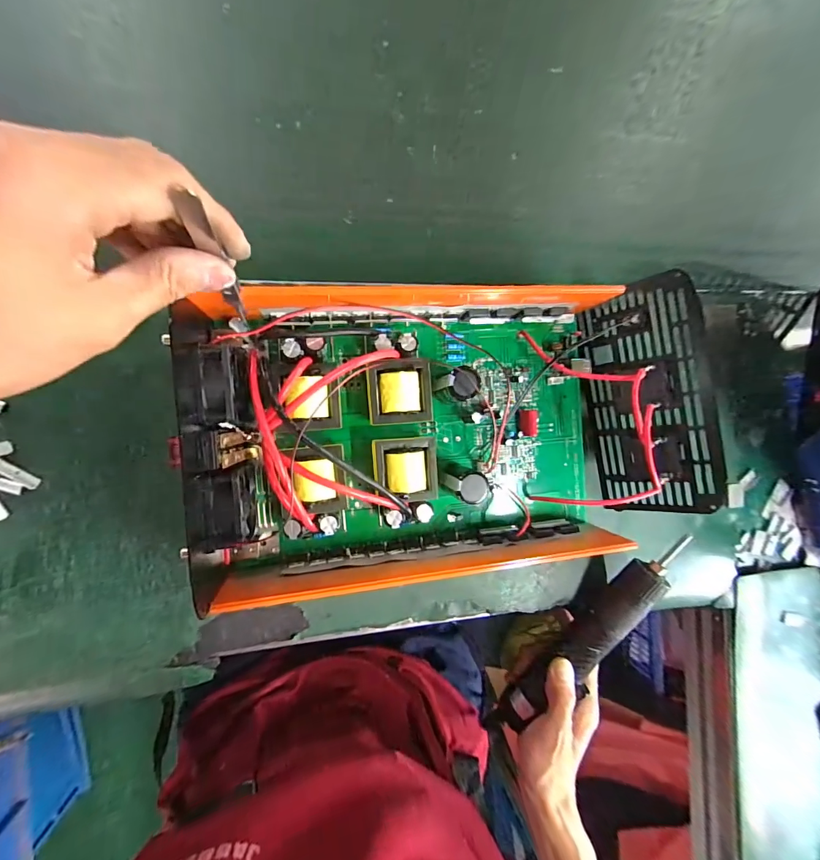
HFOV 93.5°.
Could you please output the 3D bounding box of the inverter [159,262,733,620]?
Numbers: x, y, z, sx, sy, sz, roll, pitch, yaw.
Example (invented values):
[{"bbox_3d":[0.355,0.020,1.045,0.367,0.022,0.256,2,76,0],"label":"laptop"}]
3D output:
[{"bbox_3d":[0.039,-0.007,0.287,0.360,0.074,0.209,-8,94,-8],"label":"inverter"}]

